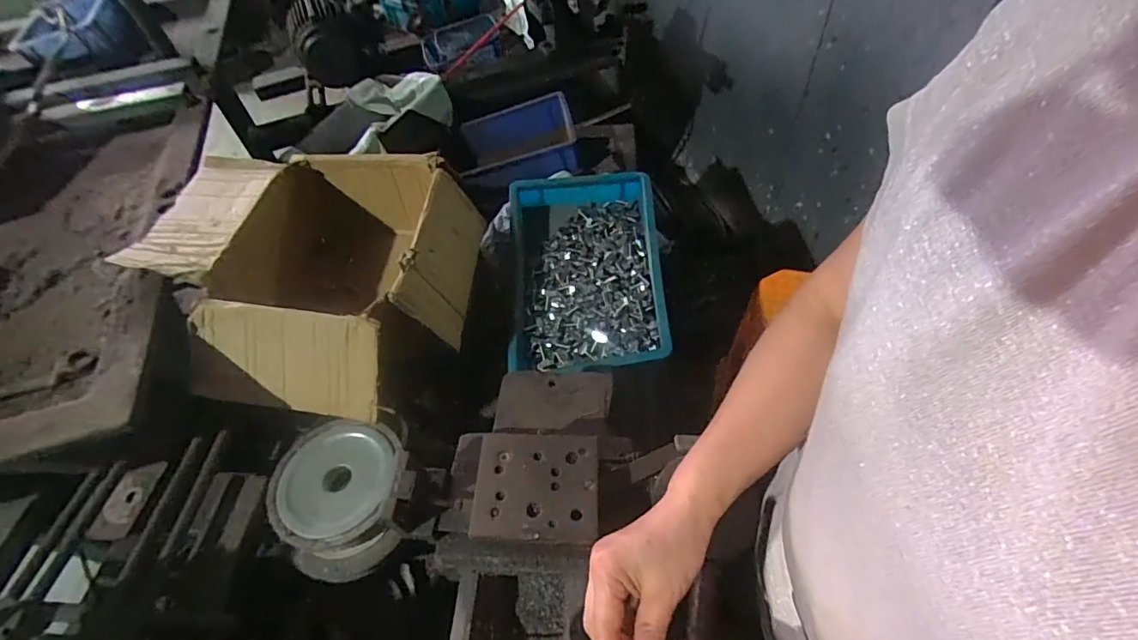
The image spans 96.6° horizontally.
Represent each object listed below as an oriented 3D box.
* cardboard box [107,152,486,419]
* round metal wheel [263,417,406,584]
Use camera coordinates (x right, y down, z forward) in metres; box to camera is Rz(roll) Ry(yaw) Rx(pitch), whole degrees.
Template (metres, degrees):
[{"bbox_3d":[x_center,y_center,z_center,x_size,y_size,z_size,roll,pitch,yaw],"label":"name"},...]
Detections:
[{"bbox_3d":[-0.374,-0.062,0.764,0.422,0.181,0.392,4,52,9],"label":"cardboard box"},{"bbox_3d":[-0.275,0.209,0.619,0.154,0.054,0.176,-36,57,-21],"label":"round metal wheel"}]

